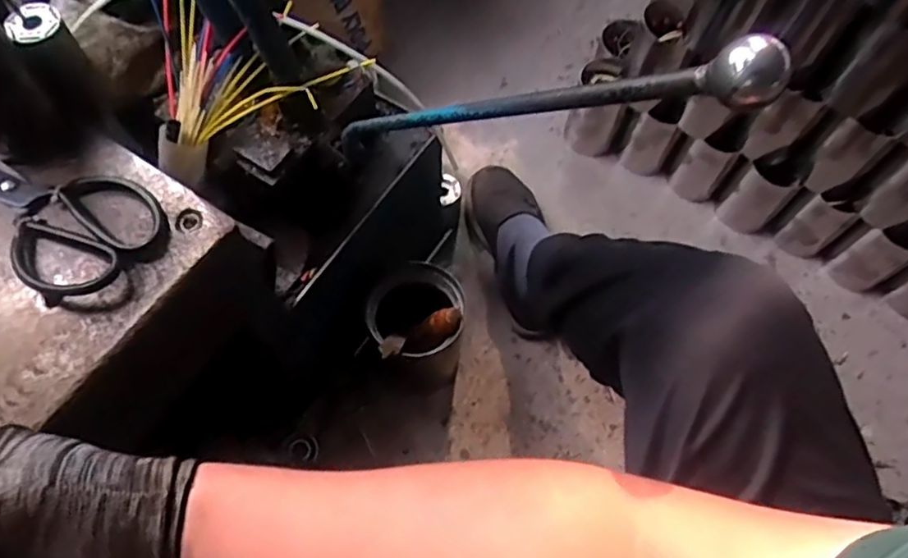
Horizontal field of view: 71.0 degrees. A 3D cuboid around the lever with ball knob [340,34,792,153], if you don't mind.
[{"bbox_3d":[0.008,-0.106,0.425,0.024,0.438,0.027,-43,118,-20],"label":"lever with ball knob"}]

